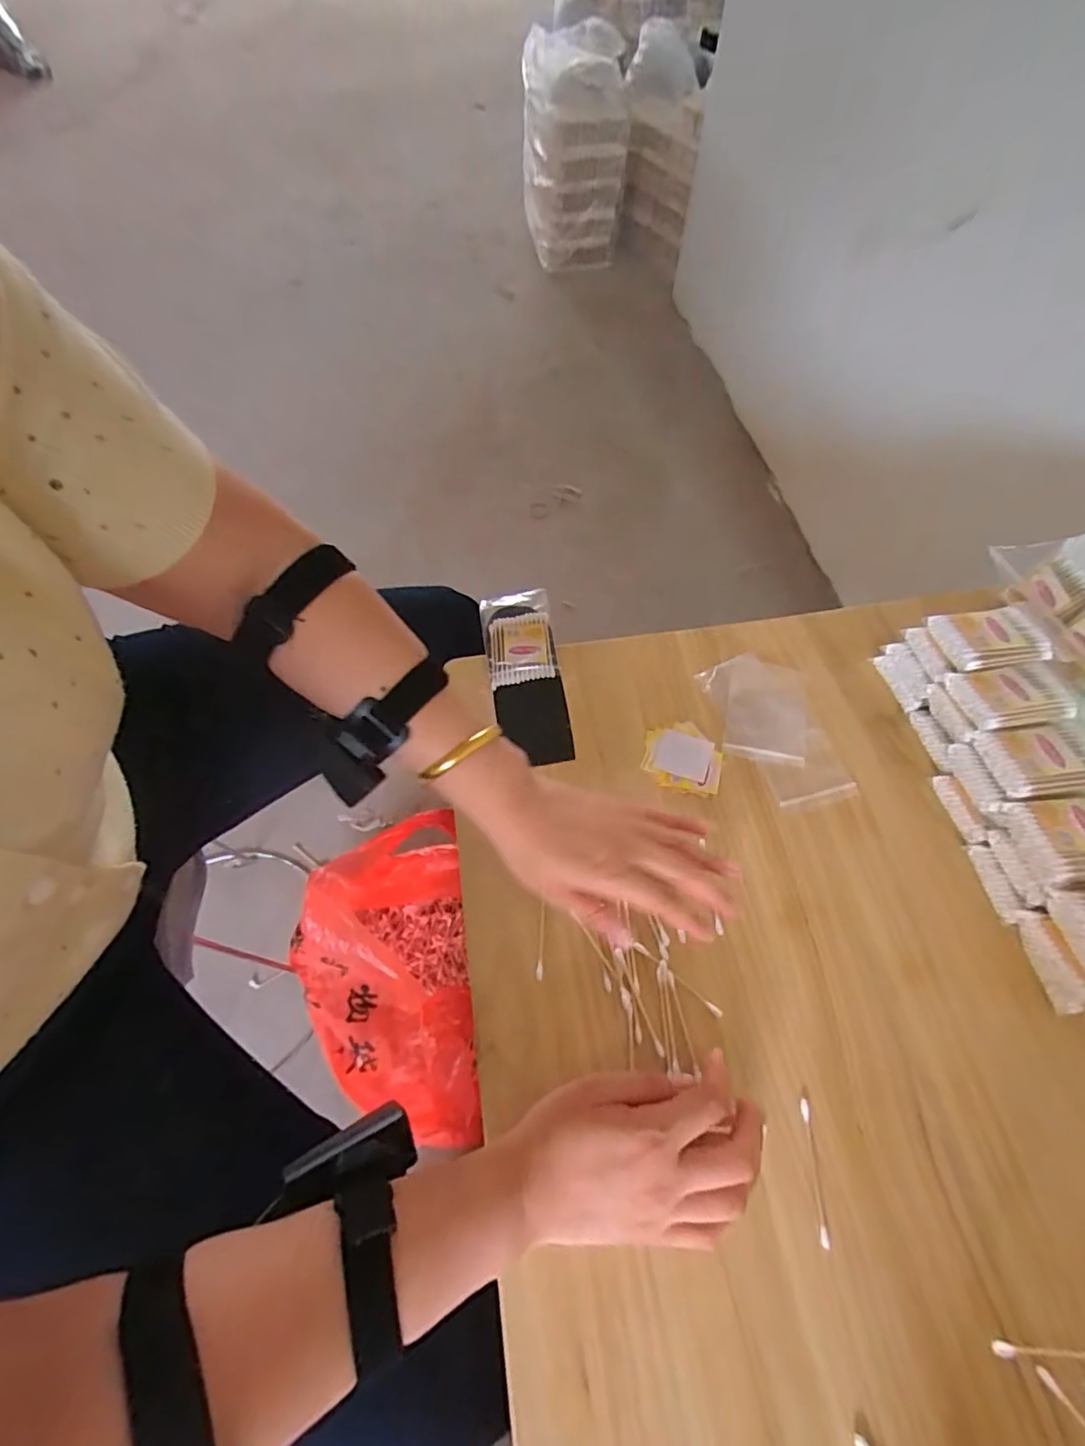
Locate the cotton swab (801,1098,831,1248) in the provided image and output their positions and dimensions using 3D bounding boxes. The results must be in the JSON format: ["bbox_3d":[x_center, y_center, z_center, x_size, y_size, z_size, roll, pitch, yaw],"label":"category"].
[{"bbox_3d":[0.164,0.271,0.357,0.006,0.005,0.072,2,60,1],"label":"cotton swab"}]

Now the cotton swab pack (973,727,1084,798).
[{"bbox_3d":[0.362,0.027,0.426,0.069,0.015,0.052,-3,61,-2],"label":"cotton swab pack"}]

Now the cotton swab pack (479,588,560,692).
[{"bbox_3d":[-0.023,-0.081,0.553,0.064,0.015,0.100,-7,60,-4],"label":"cotton swab pack"}]

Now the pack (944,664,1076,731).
[{"bbox_3d":[0.361,-0.019,0.453,0.069,0.019,0.053,-3,61,-2],"label":"pack"}]

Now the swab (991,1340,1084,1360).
[{"bbox_3d":[0.280,0.339,0.316,0.073,0.004,0.006,3,60,2],"label":"swab"}]

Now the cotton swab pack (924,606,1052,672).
[{"bbox_3d":[0.365,-0.070,0.478,0.078,0.015,0.059,-2,61,-2],"label":"cotton swab pack"}]

